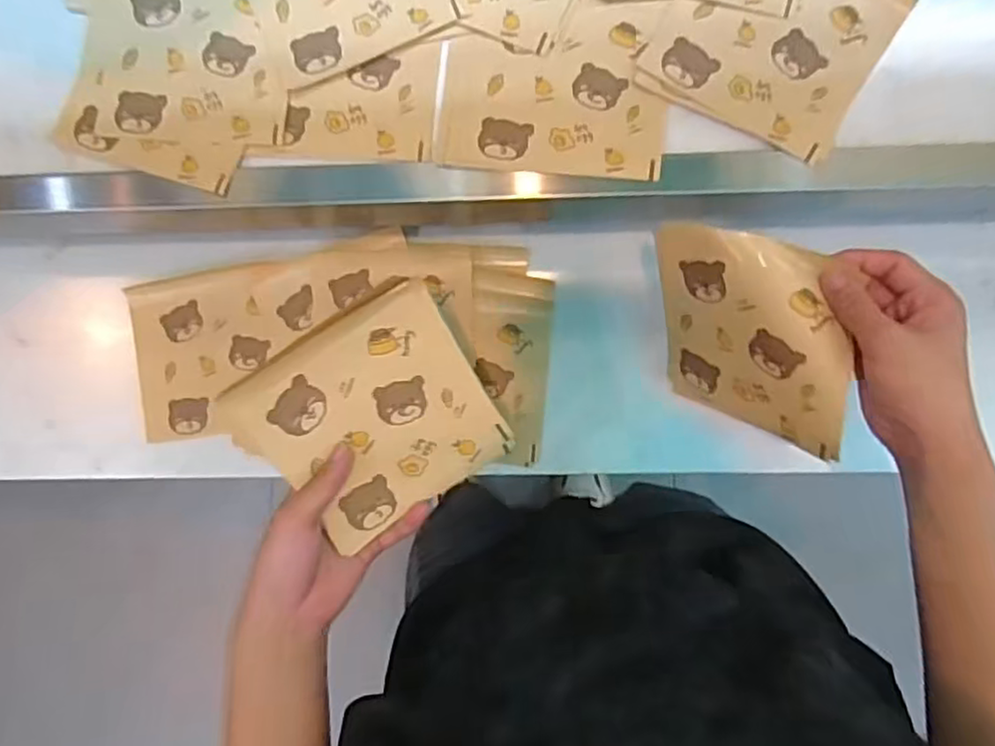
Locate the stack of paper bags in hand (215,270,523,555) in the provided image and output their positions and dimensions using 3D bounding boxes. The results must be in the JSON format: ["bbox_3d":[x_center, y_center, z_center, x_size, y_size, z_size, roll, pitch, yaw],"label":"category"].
[{"bbox_3d":[-0.082,0.031,0.463,0.150,0.006,0.140,-34,105,-3],"label":"stack of paper bags in hand"}]

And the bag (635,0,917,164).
[{"bbox_3d":[0.190,-0.234,0.475,0.140,0.008,0.142,30,89,5],"label":"bag"}]

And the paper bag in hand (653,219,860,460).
[{"bbox_3d":[0.174,-0.030,0.469,0.030,0.133,0.145,-31,122,-25],"label":"paper bag in hand"}]

